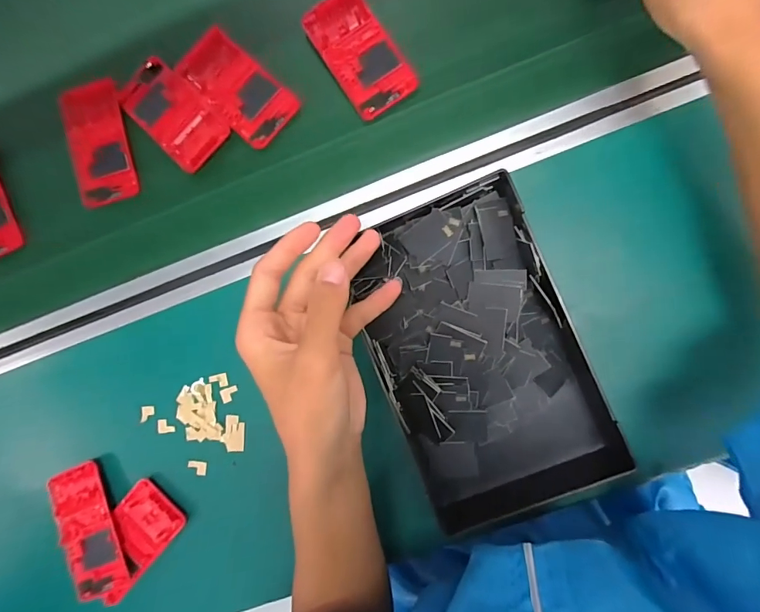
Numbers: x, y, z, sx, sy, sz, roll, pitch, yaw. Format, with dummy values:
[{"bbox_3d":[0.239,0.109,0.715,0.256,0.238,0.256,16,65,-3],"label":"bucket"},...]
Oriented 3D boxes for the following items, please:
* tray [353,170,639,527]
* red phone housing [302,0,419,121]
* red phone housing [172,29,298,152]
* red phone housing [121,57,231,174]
[{"bbox_3d":[0.089,0.049,0.368,0.167,0.030,0.277,-23,96,1],"label":"tray"},{"bbox_3d":[-0.023,-0.247,0.412,0.061,0.010,0.129,-33,84,4],"label":"red phone housing"},{"bbox_3d":[-0.142,-0.217,0.424,0.123,0.005,0.062,43,92,6],"label":"red phone housing"},{"bbox_3d":[-0.208,-0.194,0.430,0.118,0.005,0.066,45,92,6],"label":"red phone housing"}]

